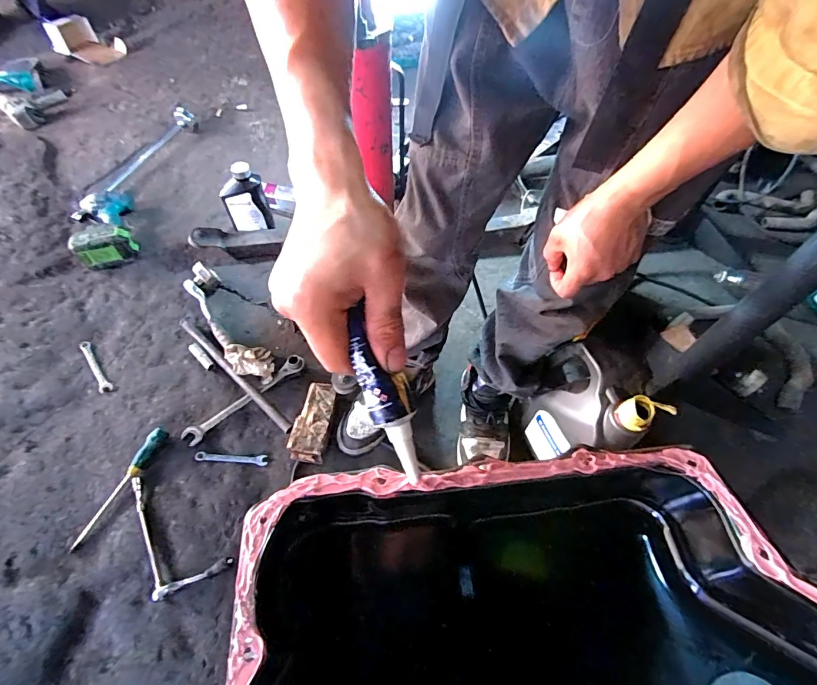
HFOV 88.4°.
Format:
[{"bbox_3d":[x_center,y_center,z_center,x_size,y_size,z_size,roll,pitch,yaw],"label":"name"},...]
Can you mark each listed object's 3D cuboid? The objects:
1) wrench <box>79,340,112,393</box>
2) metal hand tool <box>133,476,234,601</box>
[{"bbox_3d":[-0.704,0.051,0.941,0.023,0.004,0.161,-33,64,-21],"label":"wrench"},{"bbox_3d":[-0.437,0.350,0.728,0.257,0.024,0.113,30,61,16],"label":"metal hand tool"}]

